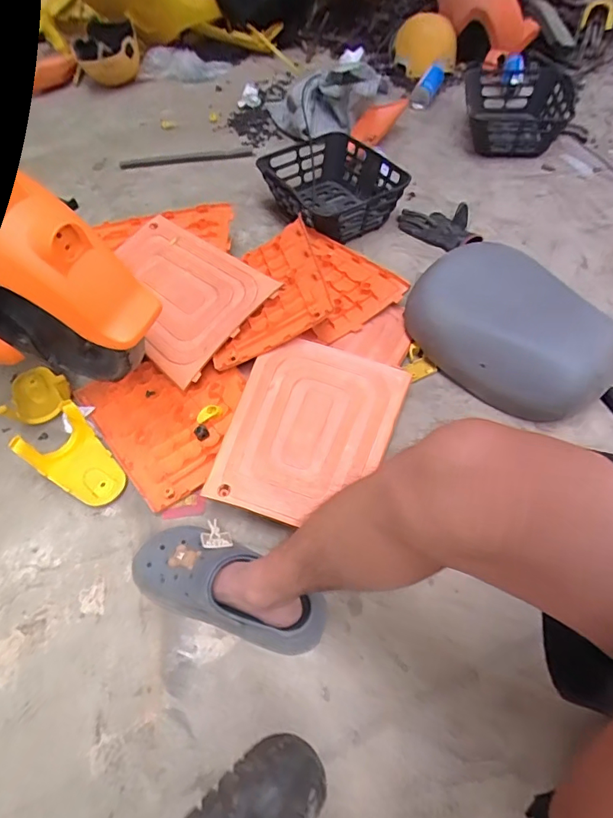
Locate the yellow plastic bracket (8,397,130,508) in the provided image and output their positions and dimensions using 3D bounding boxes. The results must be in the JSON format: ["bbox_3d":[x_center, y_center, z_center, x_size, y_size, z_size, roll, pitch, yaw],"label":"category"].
[{"bbox_3d":[-0.362,0.081,0.739,0.148,0.074,0.107,35,64,25],"label":"yellow plastic bracket"}]

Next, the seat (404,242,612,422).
[{"bbox_3d":[0.352,-0.137,0.822,0.245,0.133,0.346,-28,58,-16],"label":"seat"}]

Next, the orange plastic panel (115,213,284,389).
[{"bbox_3d":[-0.250,-0.222,0.873,0.314,0.022,0.246,37,79,14],"label":"orange plastic panel"}]

